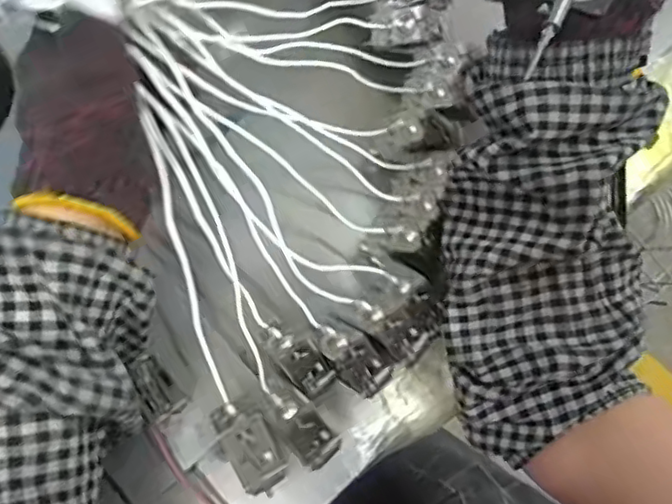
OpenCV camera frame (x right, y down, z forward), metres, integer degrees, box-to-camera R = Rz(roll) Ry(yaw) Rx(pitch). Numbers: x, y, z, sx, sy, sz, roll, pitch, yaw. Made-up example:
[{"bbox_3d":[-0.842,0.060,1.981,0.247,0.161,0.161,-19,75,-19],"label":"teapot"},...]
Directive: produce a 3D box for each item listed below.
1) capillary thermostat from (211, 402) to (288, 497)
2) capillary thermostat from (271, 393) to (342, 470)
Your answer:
[{"bbox_3d":[-0.045,0.102,0.327,0.026,0.015,0.049,-29,74,-10],"label":"capillary thermostat"},{"bbox_3d":[-0.018,0.095,0.338,0.023,0.024,0.043,-40,77,-13],"label":"capillary thermostat"}]

